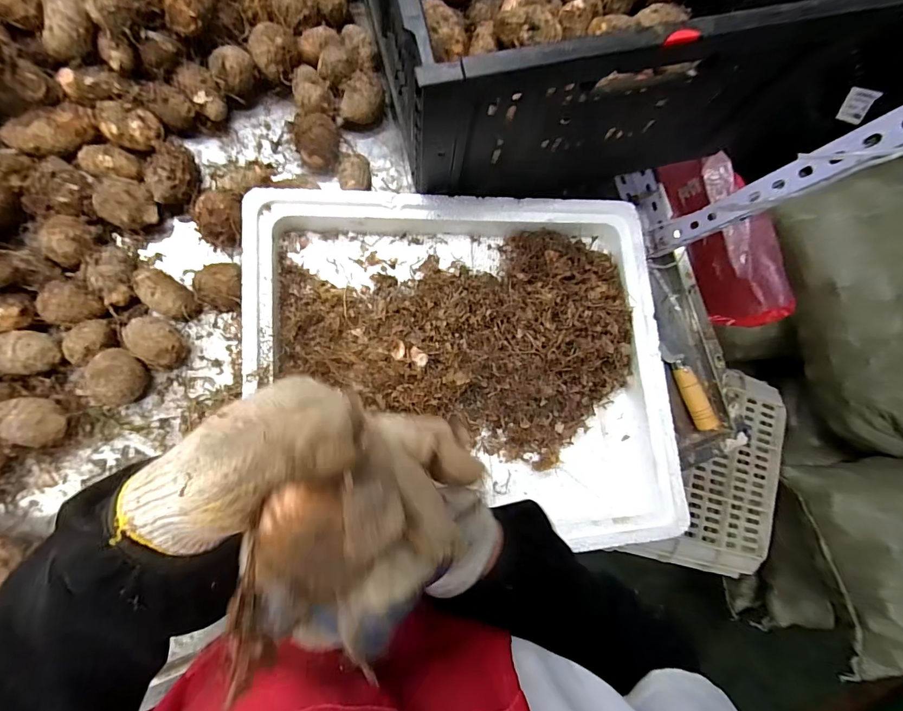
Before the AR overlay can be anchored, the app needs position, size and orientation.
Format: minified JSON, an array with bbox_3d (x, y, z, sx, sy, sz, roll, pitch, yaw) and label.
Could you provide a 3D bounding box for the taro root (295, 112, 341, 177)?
[{"bbox_3d":[-0.149,-0.234,0.463,0.049,0.042,0.055,-1,84,-12],"label":"taro root"}]

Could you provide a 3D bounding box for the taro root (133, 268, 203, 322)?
[{"bbox_3d":[-0.281,-0.059,0.419,0.055,0.028,0.034,38,78,-6],"label":"taro root"}]

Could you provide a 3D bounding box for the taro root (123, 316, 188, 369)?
[{"bbox_3d":[-0.289,-0.014,0.413,0.056,0.037,0.040,41,78,-5],"label":"taro root"}]

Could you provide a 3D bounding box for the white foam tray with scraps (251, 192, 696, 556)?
[{"bbox_3d":[0.021,0.010,0.448,0.429,0.072,0.366,-3,85,-12],"label":"white foam tray with scraps"}]

